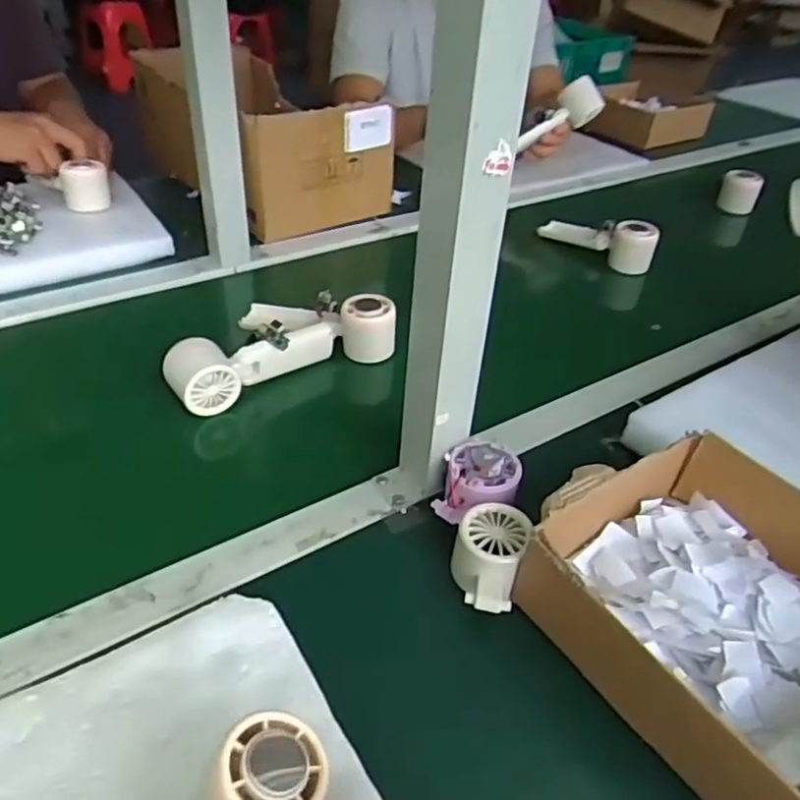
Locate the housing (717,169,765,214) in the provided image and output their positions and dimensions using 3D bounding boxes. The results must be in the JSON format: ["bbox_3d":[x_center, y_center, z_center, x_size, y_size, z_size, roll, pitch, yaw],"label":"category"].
[{"bbox_3d":[0.535,-0.329,1.042,0.054,0.058,0.062,19,42,18],"label":"housing"}]

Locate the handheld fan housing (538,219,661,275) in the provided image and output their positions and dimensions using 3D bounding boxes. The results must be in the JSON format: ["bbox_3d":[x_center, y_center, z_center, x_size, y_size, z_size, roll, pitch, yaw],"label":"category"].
[{"bbox_3d":[0.274,-0.225,0.900,0.158,0.048,0.062,33,47,30],"label":"handheld fan housing"}]

